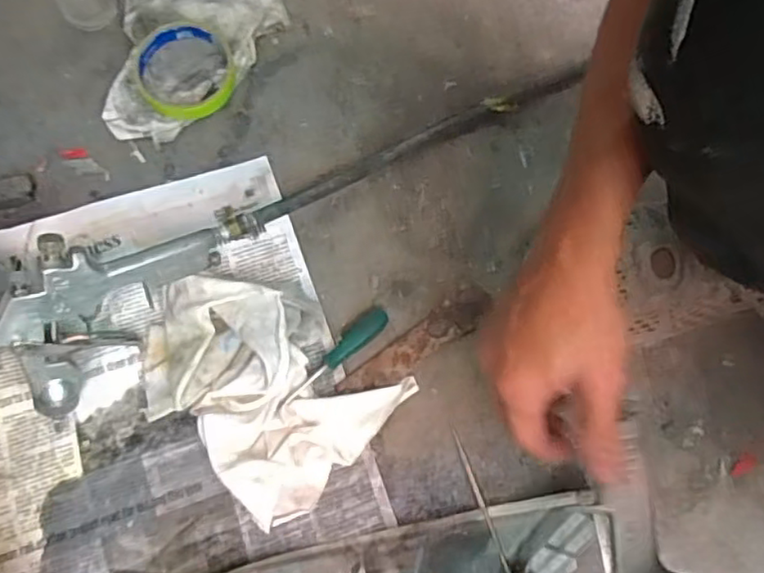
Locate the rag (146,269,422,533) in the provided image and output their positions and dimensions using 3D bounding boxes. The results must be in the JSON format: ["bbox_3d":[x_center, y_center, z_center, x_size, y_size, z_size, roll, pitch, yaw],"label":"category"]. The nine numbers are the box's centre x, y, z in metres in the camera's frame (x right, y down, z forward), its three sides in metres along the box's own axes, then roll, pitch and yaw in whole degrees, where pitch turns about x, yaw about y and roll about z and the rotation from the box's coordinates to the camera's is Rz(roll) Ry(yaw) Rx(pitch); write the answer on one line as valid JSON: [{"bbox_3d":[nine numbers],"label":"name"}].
[{"bbox_3d":[-0.102,0.068,0.500,0.183,0.044,0.144,38,78,11],"label":"rag"}]

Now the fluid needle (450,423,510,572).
[{"bbox_3d":[0.076,0.164,0.481,0.005,0.007,0.126,-17,69,-8],"label":"fluid needle"}]

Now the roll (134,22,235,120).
[{"bbox_3d":[-0.178,-0.195,0.588,0.086,0.027,0.086,0,74,1],"label":"roll"}]

